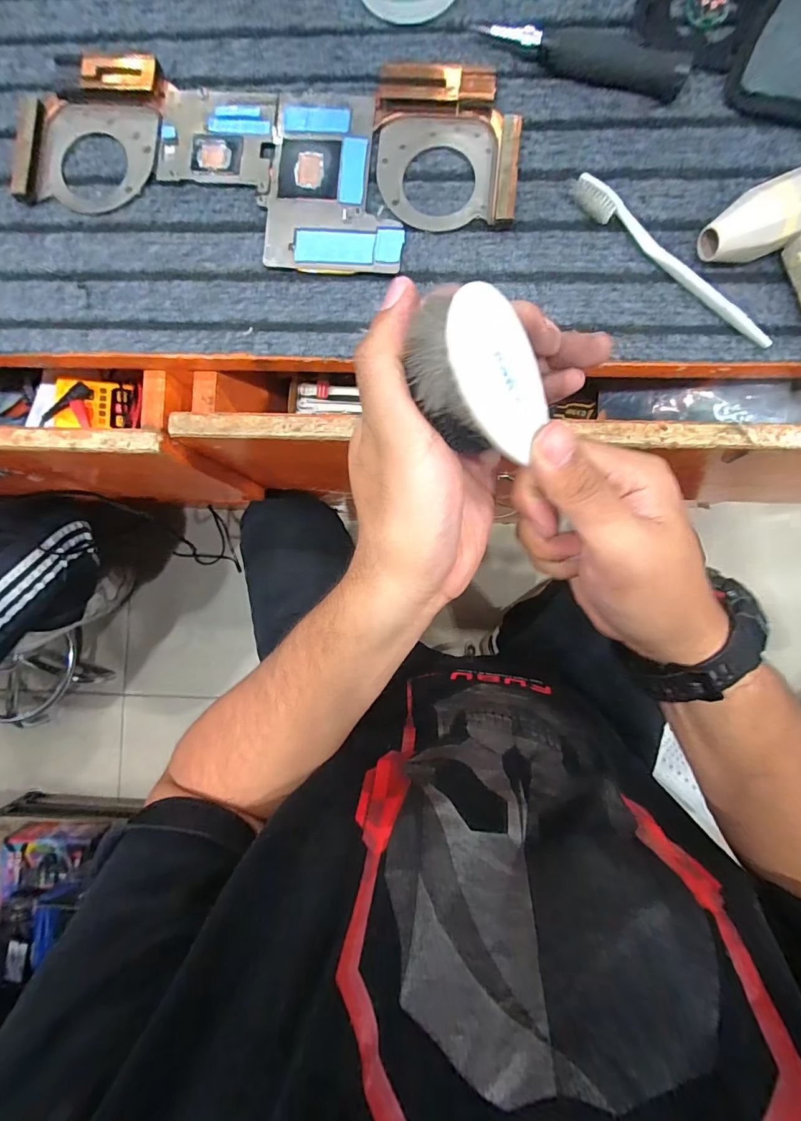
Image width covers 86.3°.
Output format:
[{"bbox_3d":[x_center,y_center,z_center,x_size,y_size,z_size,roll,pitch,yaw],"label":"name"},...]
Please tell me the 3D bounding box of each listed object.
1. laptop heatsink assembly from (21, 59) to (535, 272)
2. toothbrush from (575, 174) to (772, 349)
[{"bbox_3d":[-0.096,-0.274,0.297,0.343,0.012,0.141,3,90,3],"label":"laptop heatsink assembly"},{"bbox_3d":[0.176,-0.195,0.281,0.161,0.012,0.014,44,92,3],"label":"toothbrush"}]

